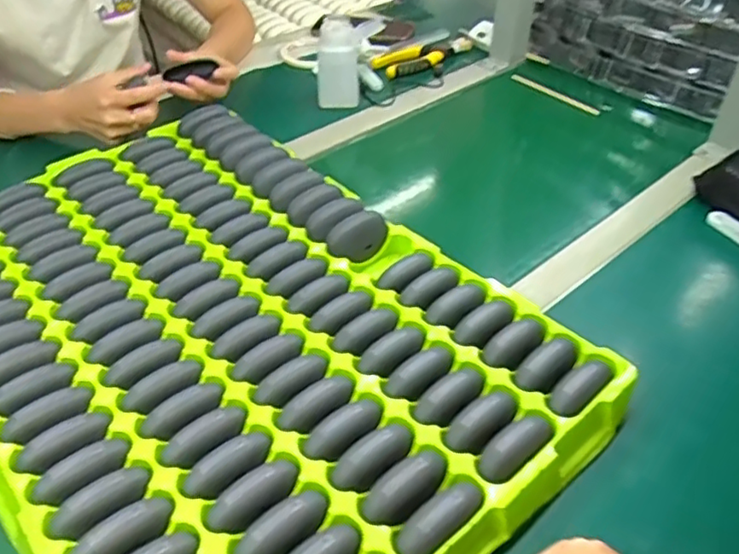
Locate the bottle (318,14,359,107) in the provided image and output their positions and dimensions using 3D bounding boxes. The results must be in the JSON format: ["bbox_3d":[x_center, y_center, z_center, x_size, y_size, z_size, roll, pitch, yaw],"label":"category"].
[{"bbox_3d":[-0.041,-0.281,0.831,0.053,0.109,0.060,-1,42,-1],"label":"bottle"}]

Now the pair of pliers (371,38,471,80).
[{"bbox_3d":[0.085,-0.339,0.957,0.169,0.020,0.063,-30,50,-29],"label":"pair of pliers"}]

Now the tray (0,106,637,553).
[{"bbox_3d":[-0.130,0.032,0.533,0.391,0.037,0.573,-32,51,-30],"label":"tray"}]

